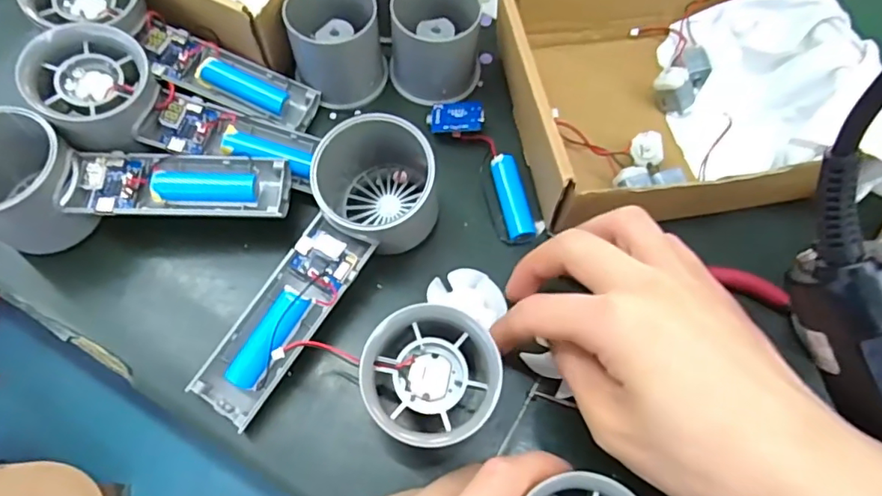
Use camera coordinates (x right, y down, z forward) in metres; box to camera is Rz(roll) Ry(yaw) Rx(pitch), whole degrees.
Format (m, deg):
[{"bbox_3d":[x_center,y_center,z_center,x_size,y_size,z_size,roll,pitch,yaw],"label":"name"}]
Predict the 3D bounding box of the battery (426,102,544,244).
[{"bbox_3d":[0.028,-0.046,0.310,0.030,0.015,0.098,-28,69,-13],"label":"battery"}]

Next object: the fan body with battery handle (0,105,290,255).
[{"bbox_3d":[-0.159,-0.022,0.272,0.152,0.056,0.064,7,66,1],"label":"fan body with battery handle"}]

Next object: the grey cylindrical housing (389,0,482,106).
[{"bbox_3d":[-0.003,-0.121,0.321,0.051,0.055,0.047,1,66,-1],"label":"grey cylindrical housing"}]

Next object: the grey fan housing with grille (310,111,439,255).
[{"bbox_3d":[-0.034,-0.032,0.279,0.063,0.056,0.063,1,66,-1],"label":"grey fan housing with grille"}]

